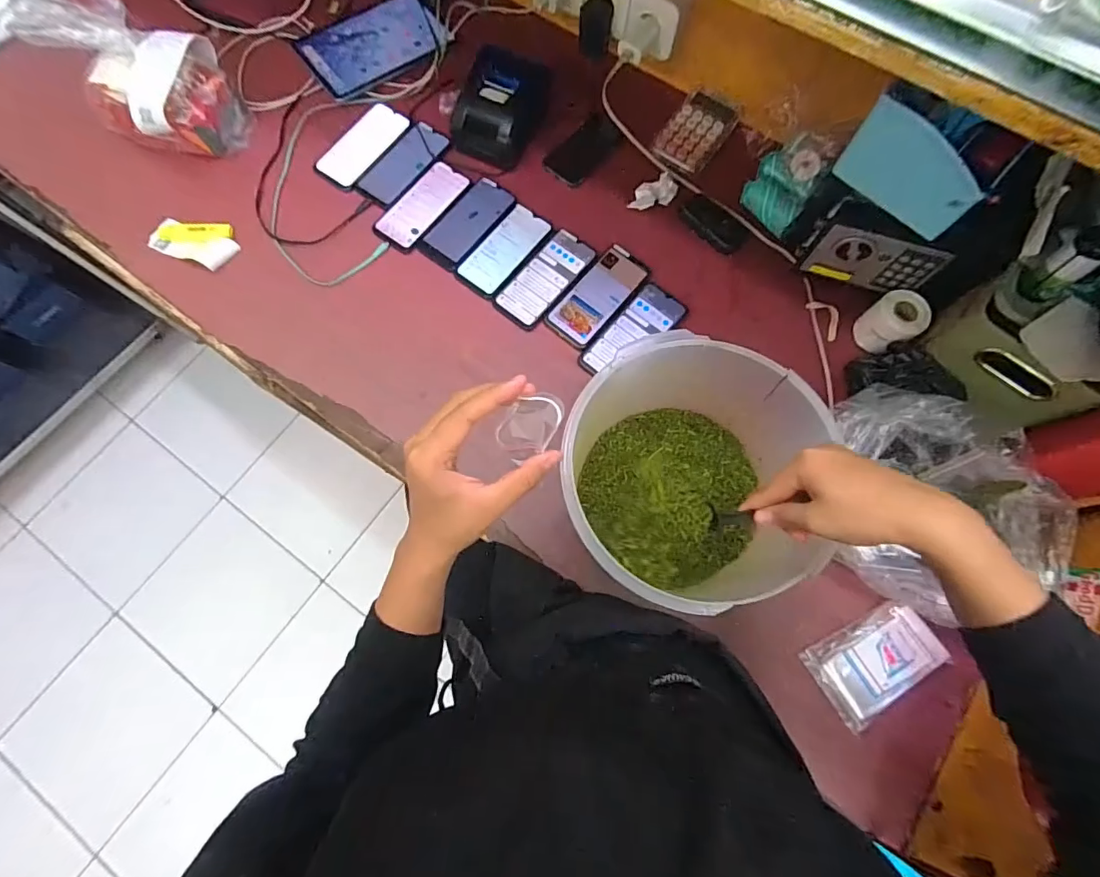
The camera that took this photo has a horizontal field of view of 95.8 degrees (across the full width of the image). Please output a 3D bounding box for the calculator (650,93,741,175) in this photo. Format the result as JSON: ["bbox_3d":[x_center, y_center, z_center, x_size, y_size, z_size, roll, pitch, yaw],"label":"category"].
[{"bbox_3d":[0.239,-0.500,0.808,0.091,0.010,0.149,31,76,8],"label":"calculator"}]

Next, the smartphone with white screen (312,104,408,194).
[{"bbox_3d":[-0.307,-0.481,0.816,0.077,0.008,0.163,34,77,9],"label":"smartphone with white screen"}]

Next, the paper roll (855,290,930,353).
[{"bbox_3d":[0.475,-0.162,0.694,0.069,0.070,0.067,0,74,0],"label":"paper roll"}]

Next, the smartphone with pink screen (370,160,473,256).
[{"bbox_3d":[-0.204,-0.372,0.792,0.080,0.010,0.170,33,77,9],"label":"smartphone with pink screen"}]

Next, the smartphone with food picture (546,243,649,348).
[{"bbox_3d":[0.073,-0.215,0.743,0.084,0.010,0.171,37,77,10],"label":"smartphone with food picture"}]

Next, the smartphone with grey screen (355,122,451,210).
[{"bbox_3d":[-0.239,-0.448,0.812,0.072,0.013,0.166,34,77,9],"label":"smartphone with grey screen"}]

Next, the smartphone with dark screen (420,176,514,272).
[{"bbox_3d":[-0.129,-0.340,0.784,0.083,0.005,0.166,34,77,9],"label":"smartphone with dark screen"}]

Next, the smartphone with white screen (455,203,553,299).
[{"bbox_3d":[-0.069,-0.290,0.768,0.083,0.006,0.162,35,77,9],"label":"smartphone with white screen"}]

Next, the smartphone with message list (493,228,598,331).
[{"bbox_3d":[-0.005,-0.242,0.751,0.084,0.005,0.171,35,77,9],"label":"smartphone with message list"}]

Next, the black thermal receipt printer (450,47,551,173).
[{"bbox_3d":[-0.082,-0.532,0.788,0.117,0.094,0.152,23,75,6],"label":"black thermal receipt printer"}]

